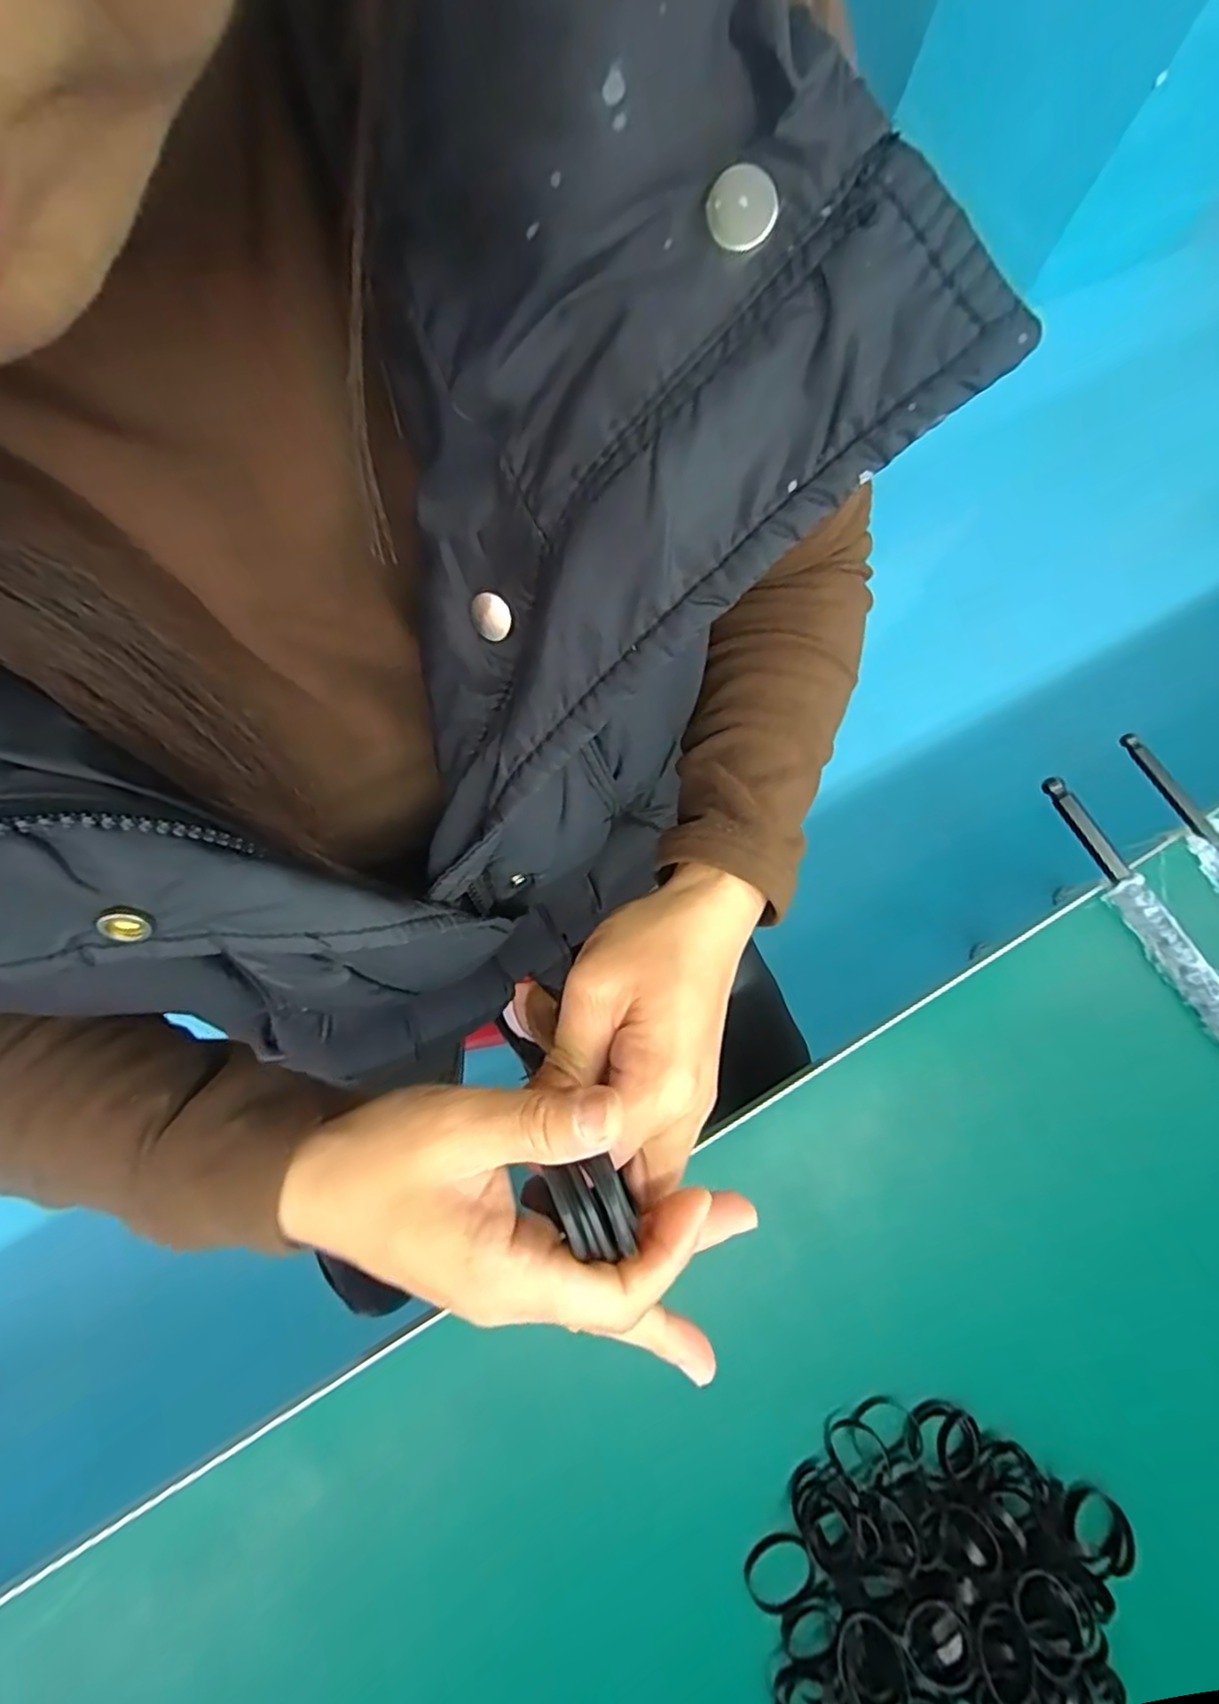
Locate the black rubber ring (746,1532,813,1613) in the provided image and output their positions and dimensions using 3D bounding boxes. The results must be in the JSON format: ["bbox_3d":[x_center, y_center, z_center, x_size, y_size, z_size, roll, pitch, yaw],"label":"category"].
[{"bbox_3d":[0.070,0.298,0.282,0.028,0.004,0.025,-24,76,-10],"label":"black rubber ring"}]

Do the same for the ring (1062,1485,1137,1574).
[{"bbox_3d":[0.206,0.286,0.287,0.030,0.011,0.025,37,75,7],"label":"ring"}]

